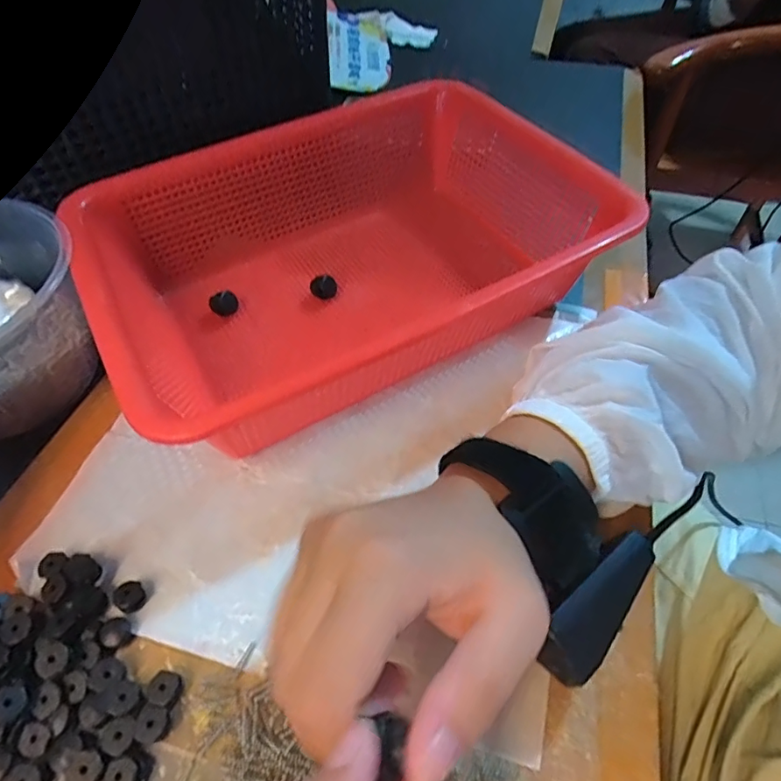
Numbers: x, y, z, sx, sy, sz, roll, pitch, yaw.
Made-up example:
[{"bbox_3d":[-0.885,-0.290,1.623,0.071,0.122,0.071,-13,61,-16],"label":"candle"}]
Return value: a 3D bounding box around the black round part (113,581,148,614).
[{"bbox_3d":[-0.128,0.101,0.251,0.012,0.010,0.013,-29,59,-19],"label":"black round part"}]

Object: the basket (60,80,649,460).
[{"bbox_3d":[-0.025,-0.088,0.339,0.306,0.085,0.214,-25,58,-17],"label":"basket"}]

